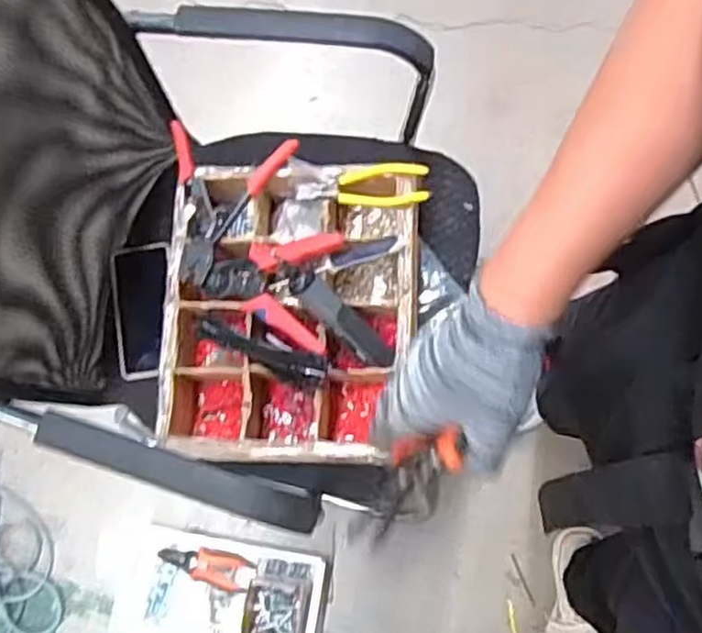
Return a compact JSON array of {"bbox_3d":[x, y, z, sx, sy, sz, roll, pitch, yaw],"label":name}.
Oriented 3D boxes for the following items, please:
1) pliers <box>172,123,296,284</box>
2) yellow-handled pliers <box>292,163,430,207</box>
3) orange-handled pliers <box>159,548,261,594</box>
[{"bbox_3d":[-0.156,-0.126,0.843,0.151,0.036,0.183,12,78,4],"label":"pliers"},{"bbox_3d":[0.013,-0.150,0.824,0.147,0.015,0.048,1,77,2],"label":"yellow-handled pliers"},{"bbox_3d":[-0.238,0.408,1.194,0.165,0.016,0.056,8,78,15],"label":"orange-handled pliers"}]

